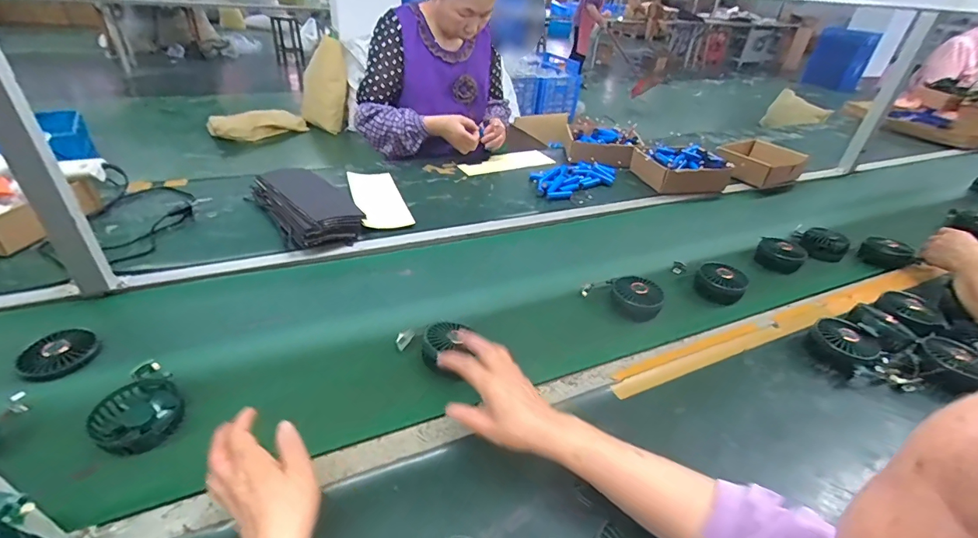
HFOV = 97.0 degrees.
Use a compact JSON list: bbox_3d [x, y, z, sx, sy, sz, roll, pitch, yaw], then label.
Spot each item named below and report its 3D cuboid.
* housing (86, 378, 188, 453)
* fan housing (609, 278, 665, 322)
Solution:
[{"bbox_3d":[-0.421,0.176,0.521,0.085,0.028,0.087,3,35,-2],"label":"housing"},{"bbox_3d":[0.259,0.055,0.763,0.084,0.049,0.083,18,37,18],"label":"fan housing"}]

